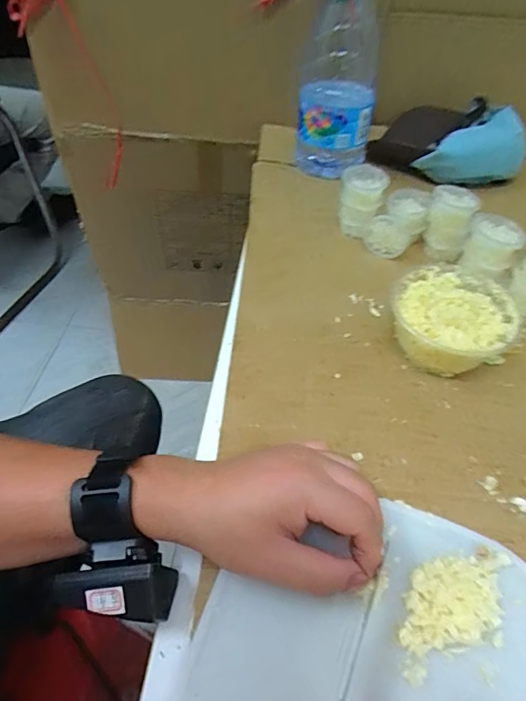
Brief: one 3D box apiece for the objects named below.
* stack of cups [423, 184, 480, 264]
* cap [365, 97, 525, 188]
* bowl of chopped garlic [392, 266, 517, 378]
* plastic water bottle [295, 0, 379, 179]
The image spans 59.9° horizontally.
[{"bbox_3d":[0.206,-0.141,0.512,0.047,0.073,0.047,19,48,13],"label":"stack of cups"},{"bbox_3d":[0.266,-0.297,0.658,0.200,0.077,0.155,23,49,16],"label":"cap"},{"bbox_3d":[0.169,-0.025,0.414,0.103,0.064,0.096,3,47,-3],"label":"bowl of chopped garlic"},{"bbox_3d":[0.098,-0.350,0.589,0.097,0.241,0.072,8,47,3],"label":"plastic water bottle"}]

